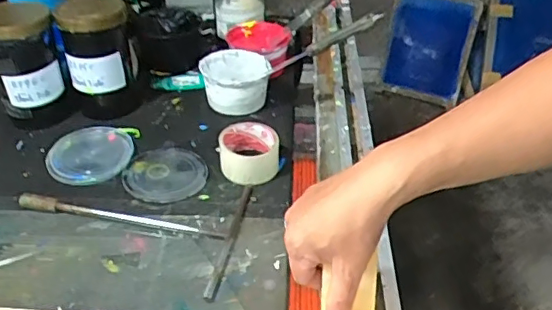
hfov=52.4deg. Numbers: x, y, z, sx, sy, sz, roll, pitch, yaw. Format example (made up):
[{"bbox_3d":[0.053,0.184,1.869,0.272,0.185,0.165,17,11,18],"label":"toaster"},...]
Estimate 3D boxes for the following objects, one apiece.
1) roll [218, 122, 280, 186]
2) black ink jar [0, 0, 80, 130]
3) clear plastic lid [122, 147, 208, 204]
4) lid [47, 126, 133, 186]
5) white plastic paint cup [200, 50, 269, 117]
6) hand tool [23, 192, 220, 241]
[{"bbox_3d":[-0.038,-0.005,0.805,0.084,0.060,0.081,1,37,0],"label":"roll"},{"bbox_3d":[-0.374,-0.131,0.852,0.107,0.191,0.092,-18,41,-21],"label":"black ink jar"},{"bbox_3d":[-0.157,0.028,0.797,0.114,0.012,0.112,1,37,0],"label":"clear plastic lid"},{"bbox_3d":[-0.275,0.000,0.826,0.120,0.029,0.120,-10,38,-14],"label":"lid"},{"bbox_3d":[-0.067,-0.114,0.945,0.114,0.078,0.090,-4,37,-6],"label":"white plastic paint cup"},{"bbox_3d":[-0.206,0.079,0.725,0.277,0.012,0.021,8,37,10],"label":"hand tool"}]

